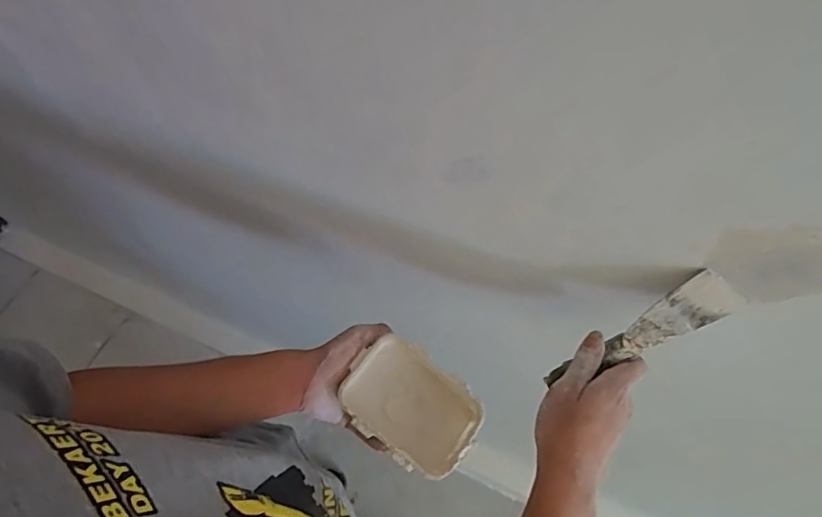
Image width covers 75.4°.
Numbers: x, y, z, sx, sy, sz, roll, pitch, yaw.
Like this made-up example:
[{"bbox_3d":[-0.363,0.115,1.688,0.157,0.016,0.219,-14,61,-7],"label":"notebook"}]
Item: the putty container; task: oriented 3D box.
[{"bbox_3d":[0.001,0.159,0.563,0.138,0.042,0.100,34,65,13],"label":"putty container"}]

